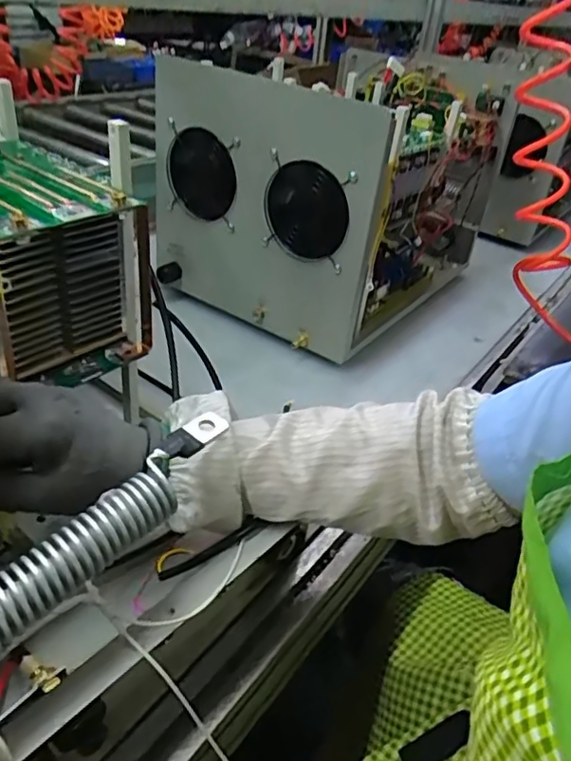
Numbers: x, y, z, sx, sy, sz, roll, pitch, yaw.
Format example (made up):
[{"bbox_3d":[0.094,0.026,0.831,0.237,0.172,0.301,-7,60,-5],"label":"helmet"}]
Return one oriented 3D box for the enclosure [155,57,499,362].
[{"bbox_3d":[0.071,-0.274,0.888,0.312,0.303,0.449,26,37,25],"label":"enclosure"}]

